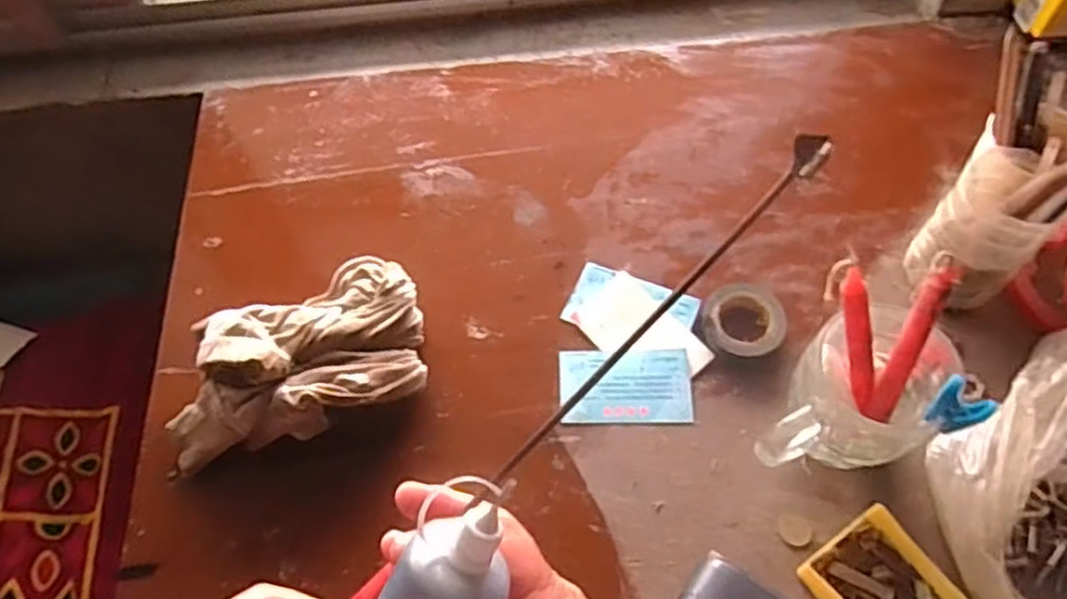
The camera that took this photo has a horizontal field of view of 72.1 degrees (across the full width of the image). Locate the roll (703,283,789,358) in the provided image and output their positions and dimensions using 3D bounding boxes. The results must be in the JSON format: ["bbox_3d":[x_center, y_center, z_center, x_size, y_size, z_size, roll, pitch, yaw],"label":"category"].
[{"bbox_3d":[0.148,0.016,0.513,0.054,0.018,0.053,-1,61,1],"label":"roll"}]

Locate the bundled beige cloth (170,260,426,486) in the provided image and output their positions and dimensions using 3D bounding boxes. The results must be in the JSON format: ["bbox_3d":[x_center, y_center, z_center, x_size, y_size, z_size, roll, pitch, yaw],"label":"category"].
[{"bbox_3d":[-0.160,0.035,0.489,0.170,0.062,0.106,-18,62,-8],"label":"bundled beige cloth"}]

